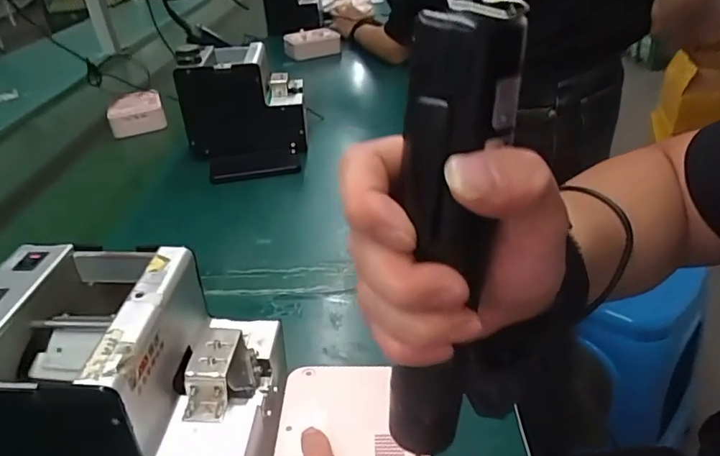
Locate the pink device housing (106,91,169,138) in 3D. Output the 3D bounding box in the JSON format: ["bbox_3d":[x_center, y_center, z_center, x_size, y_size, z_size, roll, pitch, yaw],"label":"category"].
[{"bbox_3d":[-0.425,-0.215,1.006,0.097,0.069,0.073,-17,34,-17],"label":"pink device housing"}]

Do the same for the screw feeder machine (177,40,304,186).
[{"bbox_3d":[-0.178,-0.187,0.822,0.185,0.157,0.199,-11,33,-8],"label":"screw feeder machine"}]

